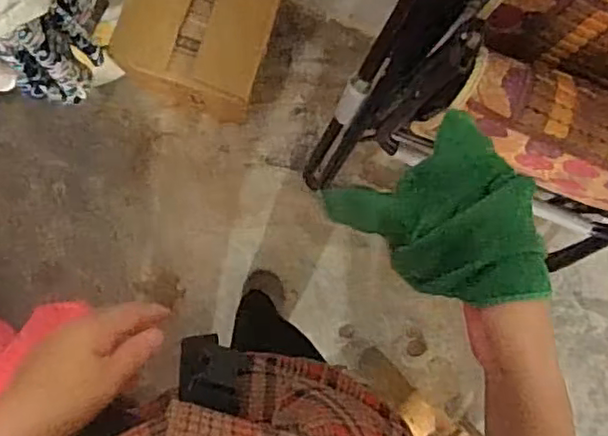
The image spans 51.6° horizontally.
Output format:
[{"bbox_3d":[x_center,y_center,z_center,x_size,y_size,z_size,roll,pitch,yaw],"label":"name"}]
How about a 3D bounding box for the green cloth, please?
[{"bbox_3d":[0.091,-0.001,0.481,0.089,0.217,0.112,-27,94,-6],"label":"green cloth"}]

